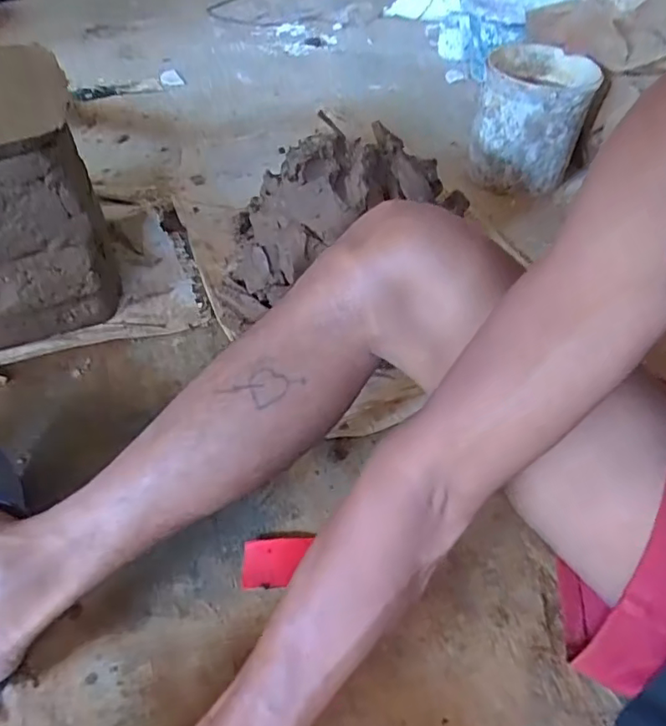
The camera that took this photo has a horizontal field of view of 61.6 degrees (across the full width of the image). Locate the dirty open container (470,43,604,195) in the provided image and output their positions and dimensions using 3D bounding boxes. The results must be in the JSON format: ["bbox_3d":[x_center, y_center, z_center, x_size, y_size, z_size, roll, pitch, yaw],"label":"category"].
[{"bbox_3d":[0.321,-0.399,0.919,0.166,0.170,0.166,18,51,14],"label":"dirty open container"}]

